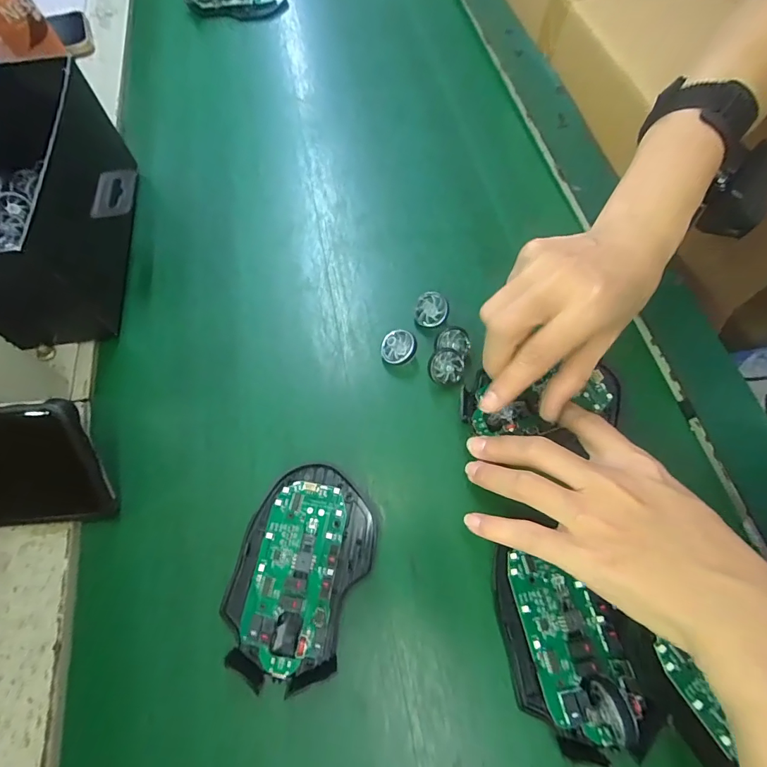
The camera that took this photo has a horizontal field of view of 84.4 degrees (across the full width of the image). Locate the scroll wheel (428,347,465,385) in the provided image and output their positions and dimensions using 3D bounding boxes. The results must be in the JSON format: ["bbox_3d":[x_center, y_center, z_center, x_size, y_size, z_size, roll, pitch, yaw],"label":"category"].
[{"bbox_3d":[0.043,-0.011,0.292,0.025,0.007,0.025,0,84,3],"label":"scroll wheel"}]

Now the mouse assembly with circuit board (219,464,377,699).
[{"bbox_3d":[-0.046,0.104,0.241,0.070,0.030,0.110,15,65,5],"label":"mouse assembly with circuit board"}]

